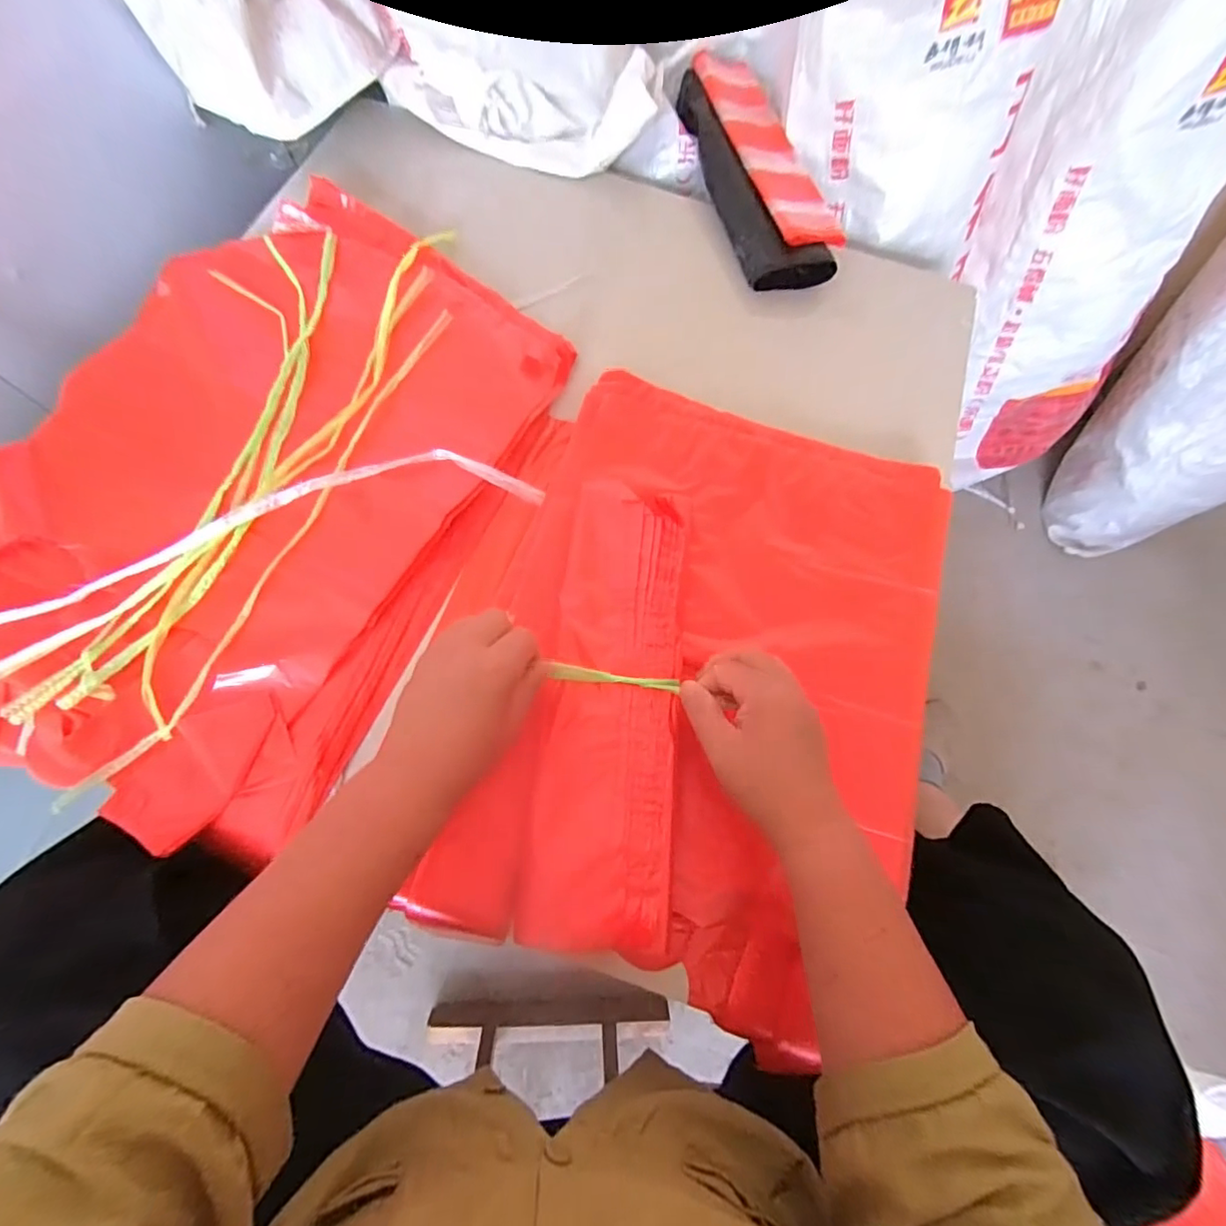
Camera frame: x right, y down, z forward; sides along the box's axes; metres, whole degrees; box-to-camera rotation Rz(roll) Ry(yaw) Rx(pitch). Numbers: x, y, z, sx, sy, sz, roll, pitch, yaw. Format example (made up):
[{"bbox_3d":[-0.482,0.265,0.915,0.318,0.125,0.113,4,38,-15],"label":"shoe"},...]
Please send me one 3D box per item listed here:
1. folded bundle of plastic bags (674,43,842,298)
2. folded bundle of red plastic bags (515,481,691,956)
[{"bbox_3d":[0.162,-0.509,0.615,0.114,0.043,0.304,-16,76,-5],"label":"folded bundle of plastic bags"},{"bbox_3d":[-0.001,0.064,0.418,0.106,0.022,0.344,5,75,0],"label":"folded bundle of red plastic bags"}]

